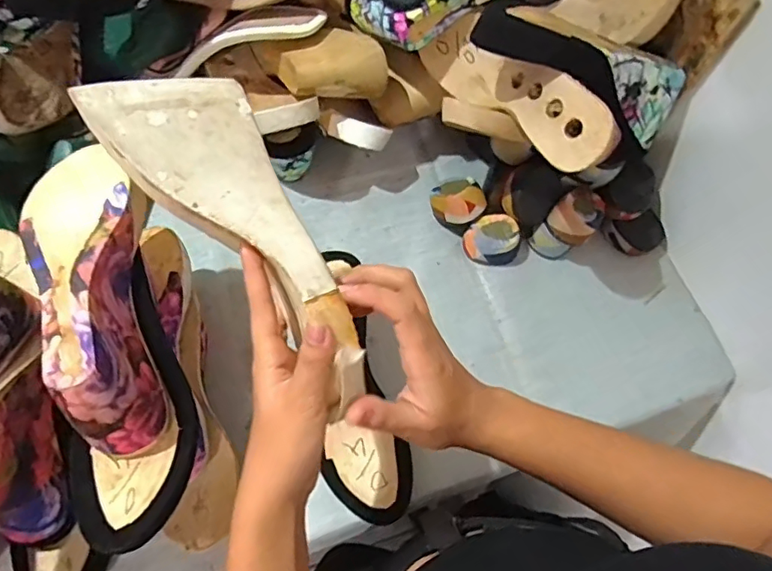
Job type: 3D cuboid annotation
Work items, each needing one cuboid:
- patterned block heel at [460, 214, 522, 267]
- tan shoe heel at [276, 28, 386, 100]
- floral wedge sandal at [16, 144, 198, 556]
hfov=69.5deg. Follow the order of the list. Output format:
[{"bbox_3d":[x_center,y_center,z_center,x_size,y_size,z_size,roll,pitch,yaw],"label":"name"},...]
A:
[{"bbox_3d":[0.119,-0.048,0.623,0.053,0.036,0.054,-28,70,-14],"label":"patterned block heel"},{"bbox_3d":[-0.054,-0.223,0.552,0.107,0.045,0.067,-6,66,-6],"label":"tan shoe heel"},{"bbox_3d":[-0.196,0.033,0.384,0.081,0.094,0.288,-12,85,-8],"label":"floral wedge sandal"}]

